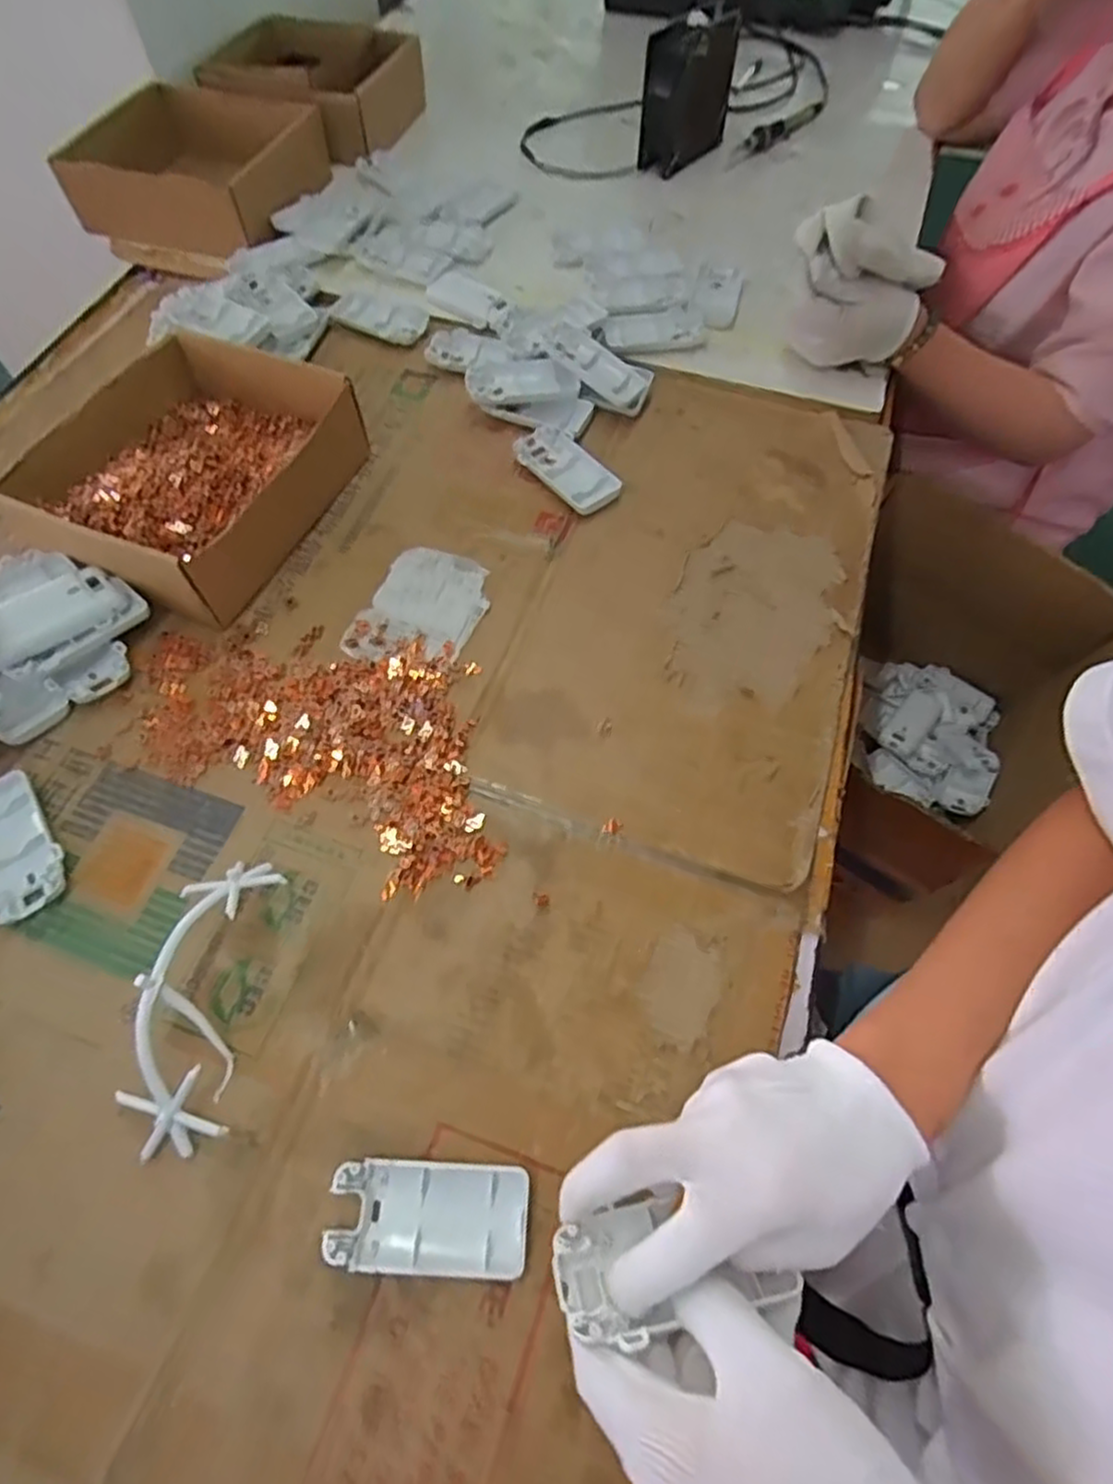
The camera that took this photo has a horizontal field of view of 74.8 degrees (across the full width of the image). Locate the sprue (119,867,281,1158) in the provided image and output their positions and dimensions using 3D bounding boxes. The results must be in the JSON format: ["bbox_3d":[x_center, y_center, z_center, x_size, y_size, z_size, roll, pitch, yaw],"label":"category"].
[{"bbox_3d":[-0.189,0.136,0.389,0.052,0.045,0.148,6,63,2],"label":"sprue"}]

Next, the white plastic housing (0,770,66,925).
[{"bbox_3d":[-0.334,0.064,0.444,0.050,0.011,0.094,-34,69,-17],"label":"white plastic housing"}]

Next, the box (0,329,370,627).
[{"bbox_3d":[-0.281,-0.215,0.562,0.186,0.057,0.216,23,65,10],"label":"box"}]

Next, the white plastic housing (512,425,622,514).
[{"bbox_3d":[0.007,-0.227,0.603,0.044,0.016,0.099,-38,70,-19],"label":"white plastic housing"}]

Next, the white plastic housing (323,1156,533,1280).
[{"bbox_3d":[-0.062,0.233,0.358,0.095,0.013,0.046,4,63,0],"label":"white plastic housing"}]

